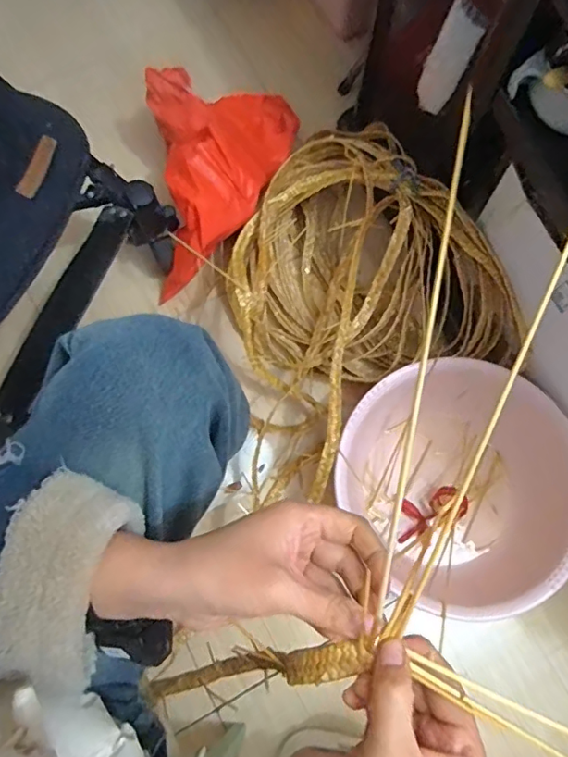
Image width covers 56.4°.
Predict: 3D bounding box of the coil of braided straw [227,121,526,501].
[{"bbox_3d":[0.101,-0.139,0.836,0.359,0.186,0.435,-24,76,-7],"label":"coil of braided straw"}]

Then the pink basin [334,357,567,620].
[{"bbox_3d":[0.267,0.151,0.808,0.322,0.138,0.350,0,75,-1],"label":"pink basin"}]

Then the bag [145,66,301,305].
[{"bbox_3d":[-0.093,-0.337,0.869,0.235,0.142,0.354,-2,75,-1],"label":"bag"}]

